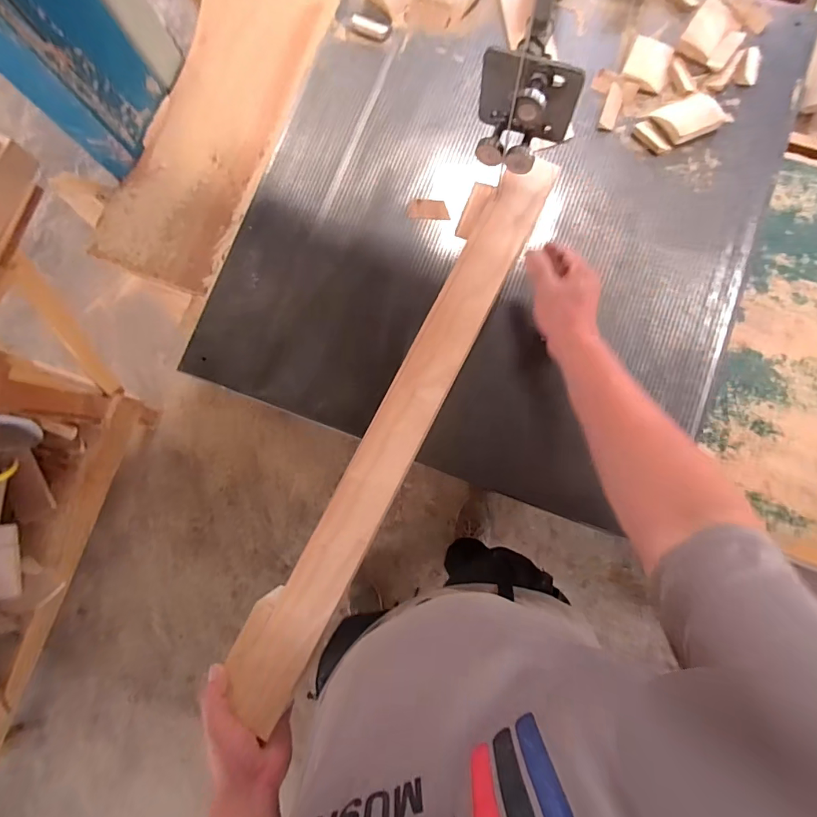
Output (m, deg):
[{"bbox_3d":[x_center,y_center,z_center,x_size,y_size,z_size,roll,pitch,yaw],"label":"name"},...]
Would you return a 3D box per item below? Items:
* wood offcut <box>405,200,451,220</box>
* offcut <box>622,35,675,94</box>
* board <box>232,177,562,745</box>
[{"bbox_3d":[0.027,-0.270,0.614,0.056,0.016,0.022,1,82,4],"label":"wood offcut"},{"bbox_3d":[0.329,-0.474,0.614,0.057,0.008,0.064,20,84,7],"label":"offcut"},{"bbox_3d":[-0.011,0.017,0.518,0.069,0.025,0.692,27,85,7],"label":"board"}]

